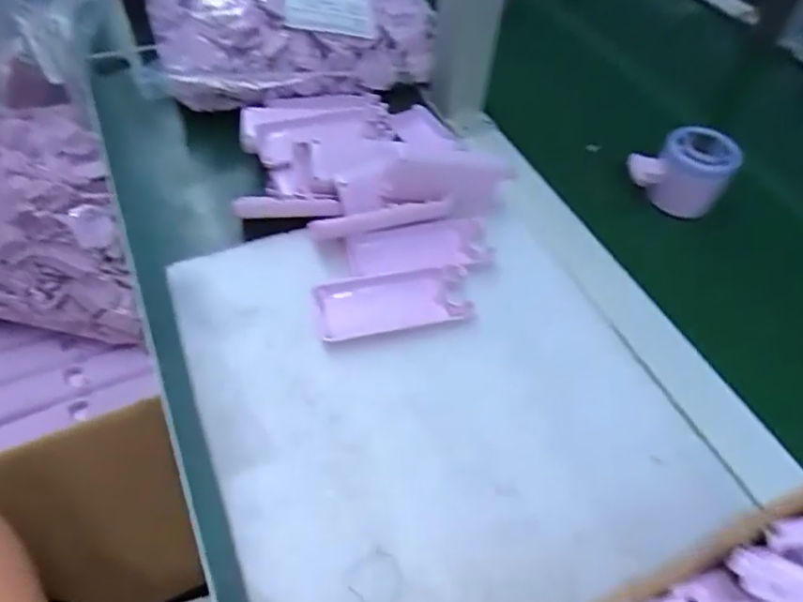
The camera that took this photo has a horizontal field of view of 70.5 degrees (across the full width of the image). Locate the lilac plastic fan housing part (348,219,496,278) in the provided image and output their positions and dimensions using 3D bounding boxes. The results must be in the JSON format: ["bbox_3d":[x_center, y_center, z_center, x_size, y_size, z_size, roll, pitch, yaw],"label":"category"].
[{"bbox_3d":[0.013,-0.039,0.414,0.102,0.006,0.042,-9,54,-10],"label":"lilac plastic fan housing part"}]

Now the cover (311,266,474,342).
[{"bbox_3d":[-0.005,0.000,0.385,0.102,0.015,0.041,-9,54,-10],"label":"cover"}]

